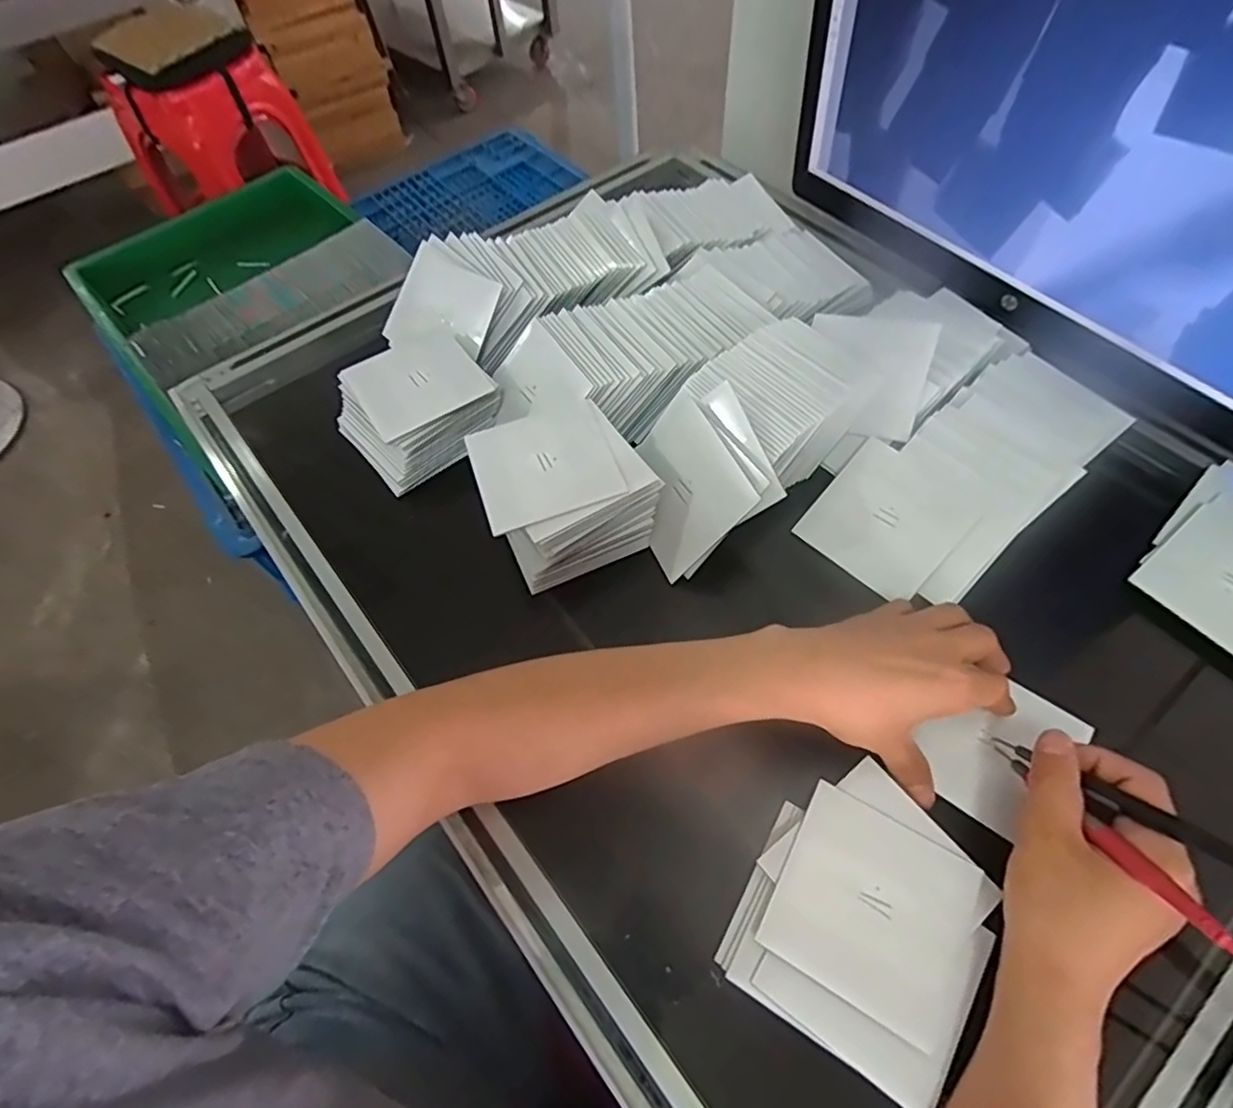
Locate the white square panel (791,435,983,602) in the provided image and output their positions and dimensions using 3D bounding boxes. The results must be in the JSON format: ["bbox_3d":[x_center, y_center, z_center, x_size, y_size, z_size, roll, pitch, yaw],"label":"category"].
[{"bbox_3d":[0.187,-0.024,0.431,0.090,0.005,0.089,41,88,23],"label":"white square panel"}]

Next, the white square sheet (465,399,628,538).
[{"bbox_3d":[-0.049,-0.062,0.415,0.091,0.008,0.095,-17,54,-9],"label":"white square sheet"}]

